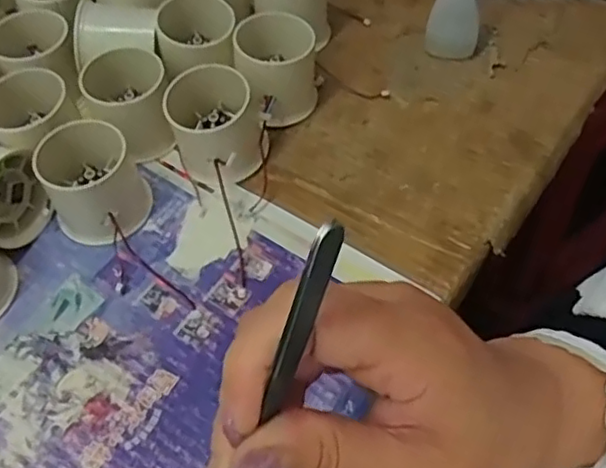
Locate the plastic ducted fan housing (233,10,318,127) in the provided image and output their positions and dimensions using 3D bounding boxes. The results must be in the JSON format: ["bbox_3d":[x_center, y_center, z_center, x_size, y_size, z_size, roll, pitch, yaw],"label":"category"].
[{"bbox_3d":[-0.016,-0.106,0.411,0.047,0.051,0.054,-6,56,-1],"label":"plastic ducted fan housing"}]

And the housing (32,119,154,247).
[{"bbox_3d":[-0.123,-0.033,0.372,0.056,0.048,0.069,-27,59,-15],"label":"housing"}]

